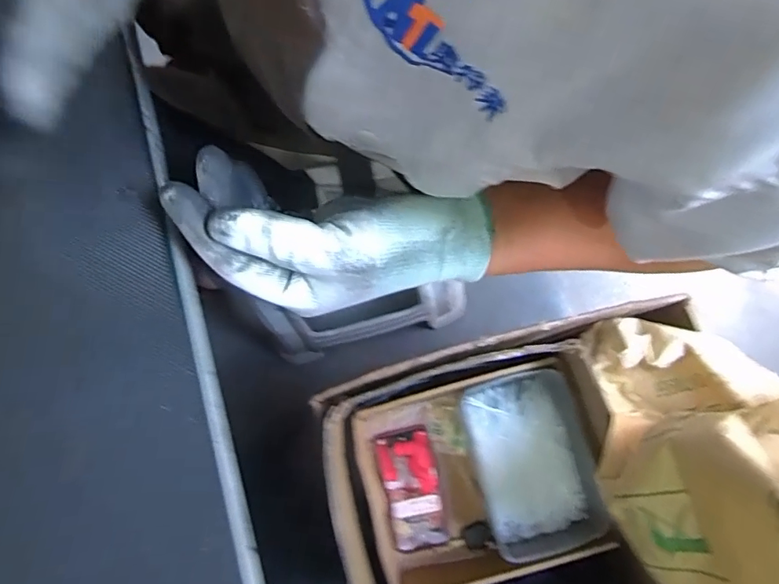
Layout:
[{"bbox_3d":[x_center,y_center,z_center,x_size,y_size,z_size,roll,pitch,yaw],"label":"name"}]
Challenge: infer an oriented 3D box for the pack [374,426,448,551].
[{"bbox_3d":[0.033,0.280,0.717,0.075,0.017,0.159,-13,77,-2],"label":"pack"}]

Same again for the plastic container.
[{"bbox_3d":[0.196,0.230,0.693,0.161,0.064,0.232,-12,78,-1],"label":"plastic container"}]

